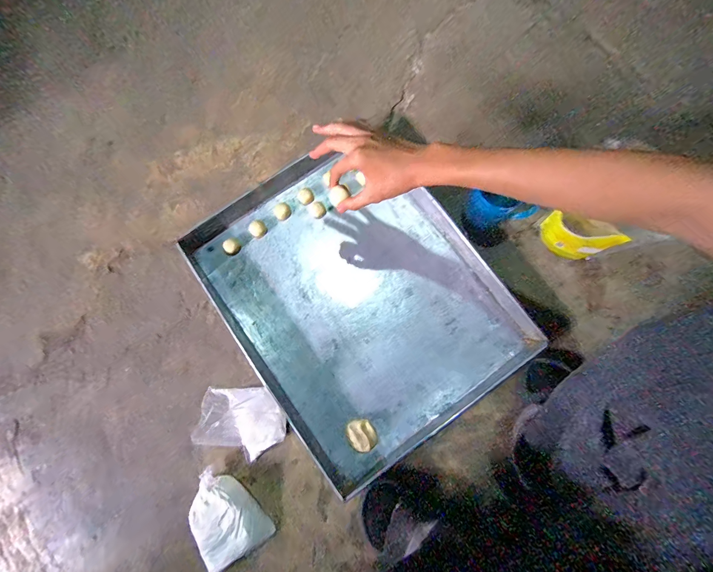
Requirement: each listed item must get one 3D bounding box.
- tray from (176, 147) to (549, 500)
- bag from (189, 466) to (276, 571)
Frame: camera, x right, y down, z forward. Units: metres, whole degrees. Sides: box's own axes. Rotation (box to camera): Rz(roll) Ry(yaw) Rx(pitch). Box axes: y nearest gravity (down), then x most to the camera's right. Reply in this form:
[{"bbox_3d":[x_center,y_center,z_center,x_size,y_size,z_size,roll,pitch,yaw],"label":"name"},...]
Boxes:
[{"bbox_3d":[-0.003,0.009,0.593,0.423,0.050,0.523,-33,80,-7],"label":"tray"},{"bbox_3d":[-0.204,0.352,0.527,0.097,0.041,0.132,-29,80,-6],"label":"bag"}]

